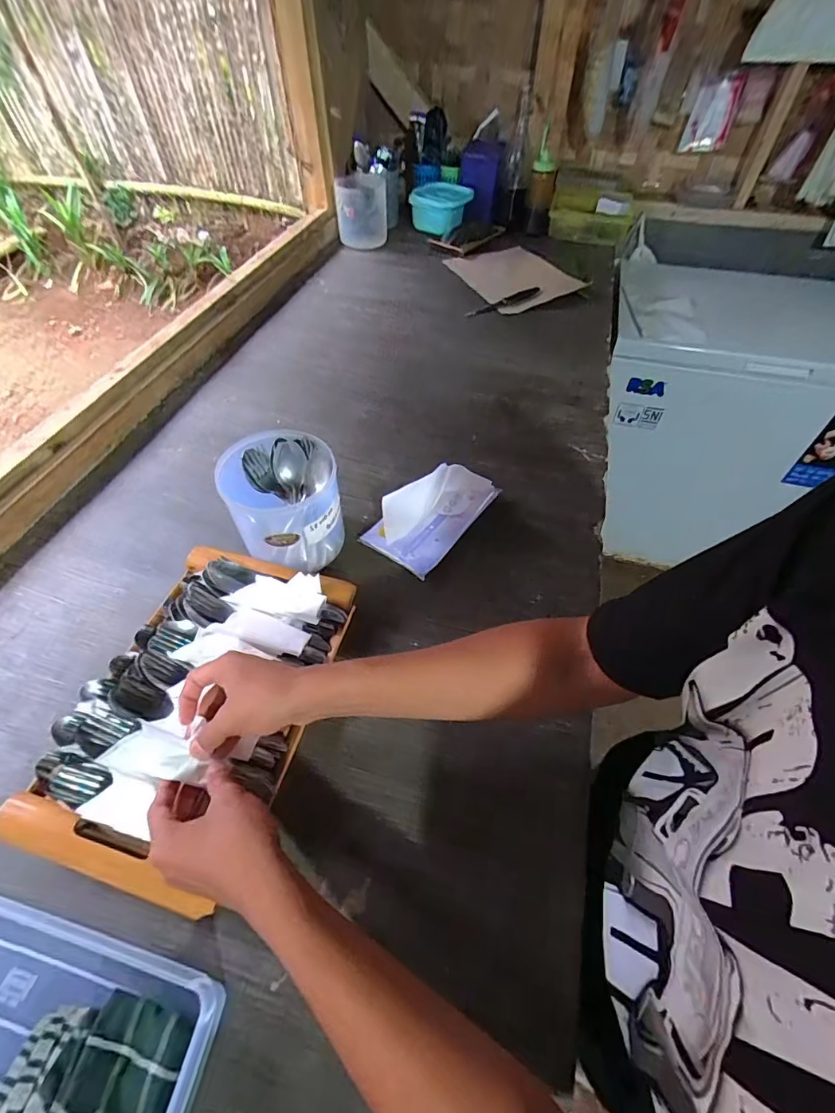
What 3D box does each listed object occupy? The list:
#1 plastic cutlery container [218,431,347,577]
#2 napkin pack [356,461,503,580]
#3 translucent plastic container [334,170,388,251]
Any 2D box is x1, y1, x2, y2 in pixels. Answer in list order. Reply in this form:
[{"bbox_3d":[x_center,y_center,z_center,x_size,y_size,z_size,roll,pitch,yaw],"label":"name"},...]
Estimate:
[{"bbox_3d":[-0.170,-0.067,0.611,0.132,0.136,0.143,-18,55,-14],"label":"plastic cutlery container"},{"bbox_3d":[0.023,-0.075,0.655,0.106,0.075,0.188,33,59,22],"label":"napkin pack"},{"bbox_3d":[-0.155,-0.966,1.310,0.140,0.155,0.124,-6,52,-5],"label":"translucent plastic container"}]

